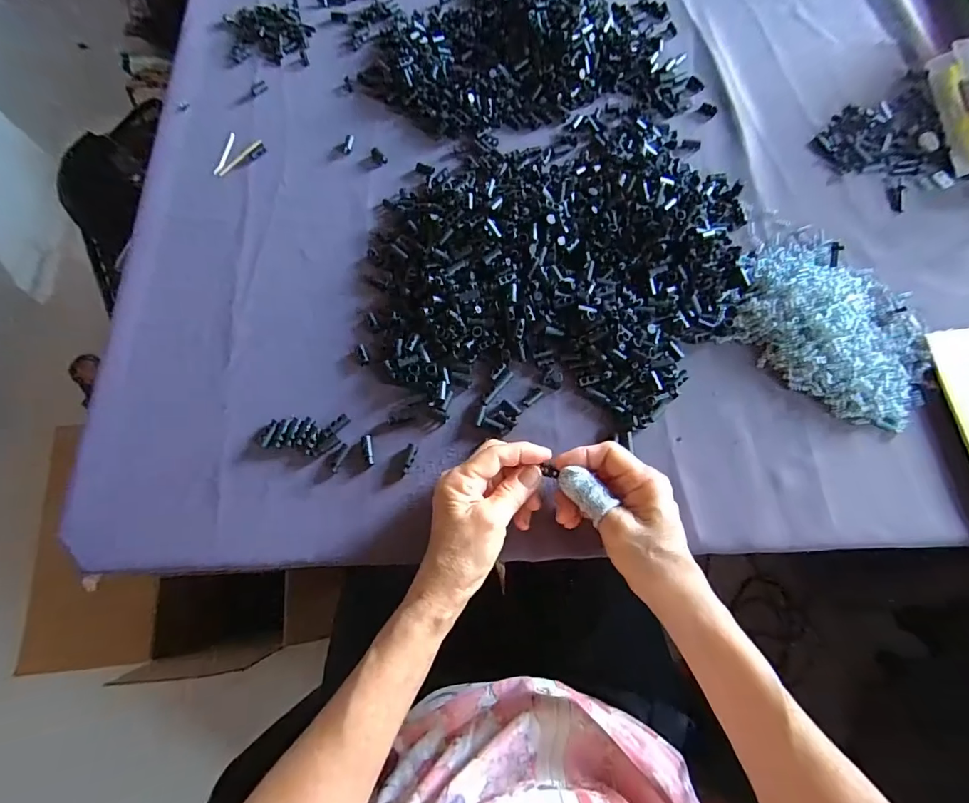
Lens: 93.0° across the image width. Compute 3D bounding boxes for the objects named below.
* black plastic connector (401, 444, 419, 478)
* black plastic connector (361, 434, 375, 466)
[{"bbox_3d":[-0.062,0.048,0.377,0.008,0.006,0.027,13,72,6],"label":"black plastic connector"},{"bbox_3d":[-0.097,0.040,0.381,0.009,0.004,0.026,-9,71,-2],"label":"black plastic connector"}]

